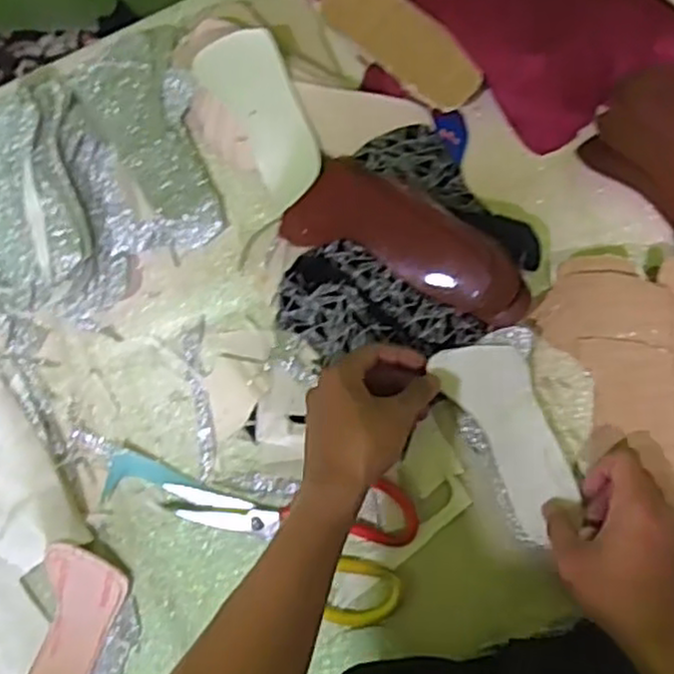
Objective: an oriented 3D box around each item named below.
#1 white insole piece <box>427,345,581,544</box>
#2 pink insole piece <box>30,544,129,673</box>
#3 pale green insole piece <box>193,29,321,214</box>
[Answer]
[{"bbox_3d":[0.137,0.073,0.564,0.061,0.013,0.153,-27,86,5],"label":"white insole piece"},{"bbox_3d":[-0.228,0.257,0.616,0.064,0.027,0.153,14,88,9],"label":"pink insole piece"},{"bbox_3d":[-0.059,-0.185,0.598,0.065,0.021,0.149,-30,82,6],"label":"pale green insole piece"}]

